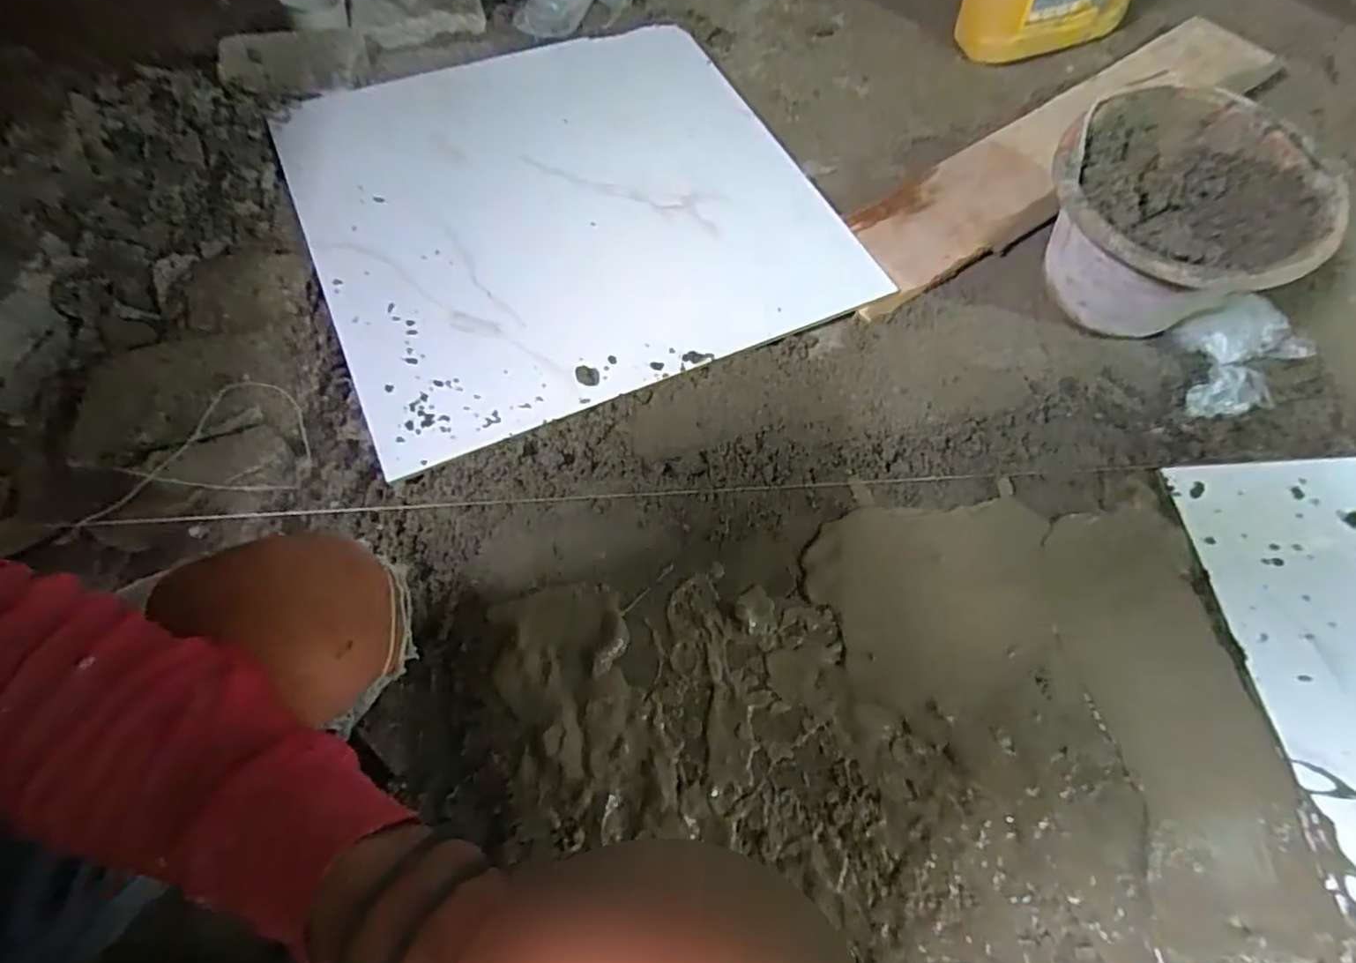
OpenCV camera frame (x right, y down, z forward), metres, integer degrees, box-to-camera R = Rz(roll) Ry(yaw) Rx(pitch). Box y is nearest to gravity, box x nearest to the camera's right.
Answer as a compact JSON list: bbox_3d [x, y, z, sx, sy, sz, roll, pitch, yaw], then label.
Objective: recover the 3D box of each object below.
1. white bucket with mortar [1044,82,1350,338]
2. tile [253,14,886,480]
[{"bbox_3d":[0.502,-0.257,0.700,0.239,0.178,0.240,0,64,0],"label":"white bucket with mortar"},{"bbox_3d":[-0.143,-0.351,0.806,0.589,0.016,0.588,-22,67,-13],"label":"tile"}]

